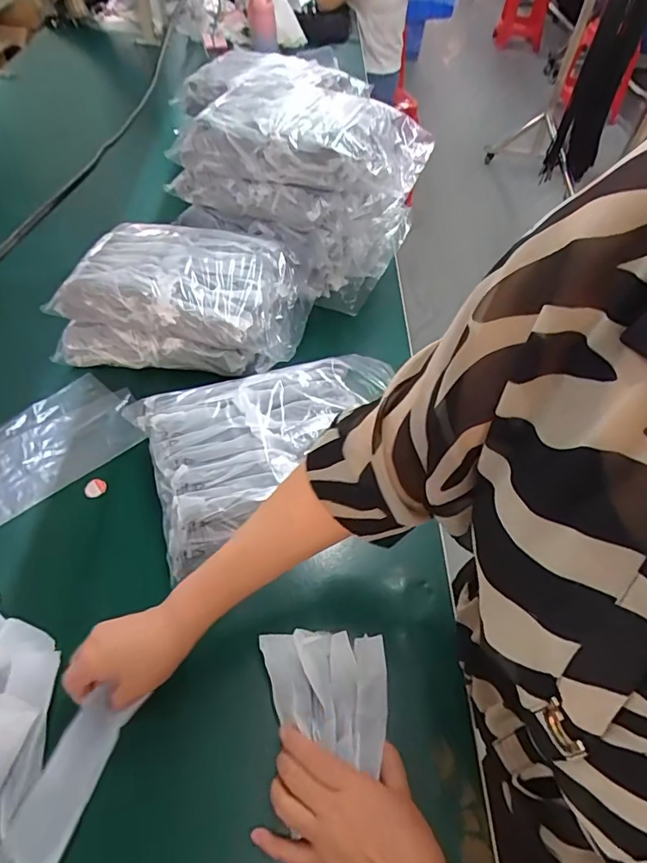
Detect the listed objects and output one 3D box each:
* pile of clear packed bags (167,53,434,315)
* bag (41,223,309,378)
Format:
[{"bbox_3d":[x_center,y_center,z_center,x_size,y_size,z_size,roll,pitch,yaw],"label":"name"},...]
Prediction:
[{"bbox_3d":[-0.032,-0.385,0.783,0.303,0.237,0.242,30,55,18],"label":"pile of clear packed bags"},{"bbox_3d":[-0.186,-0.186,0.705,0.325,0.120,0.195,11,51,4],"label":"bag"}]

